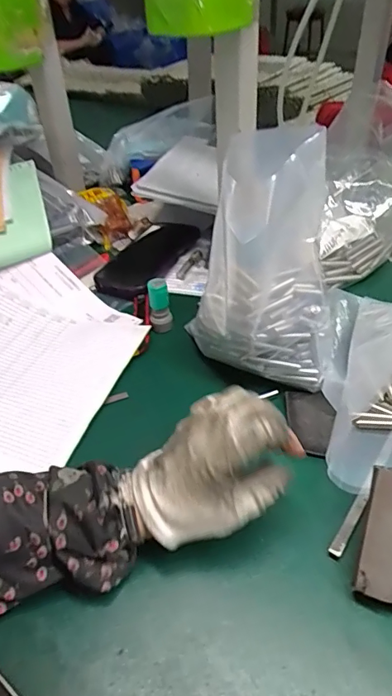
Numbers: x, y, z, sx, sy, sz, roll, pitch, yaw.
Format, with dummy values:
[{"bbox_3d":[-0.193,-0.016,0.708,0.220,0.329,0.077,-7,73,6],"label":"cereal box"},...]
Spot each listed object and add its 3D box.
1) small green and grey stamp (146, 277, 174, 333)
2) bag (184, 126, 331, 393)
[{"bbox_3d":[-0.039,-0.045,0.534,0.023,0.062,0.020,-8,41,-5],"label":"small green and grey stamp"},{"bbox_3d":[0.057,-0.067,0.442,0.133,0.203,0.127,-2,41,3],"label":"bag"}]

